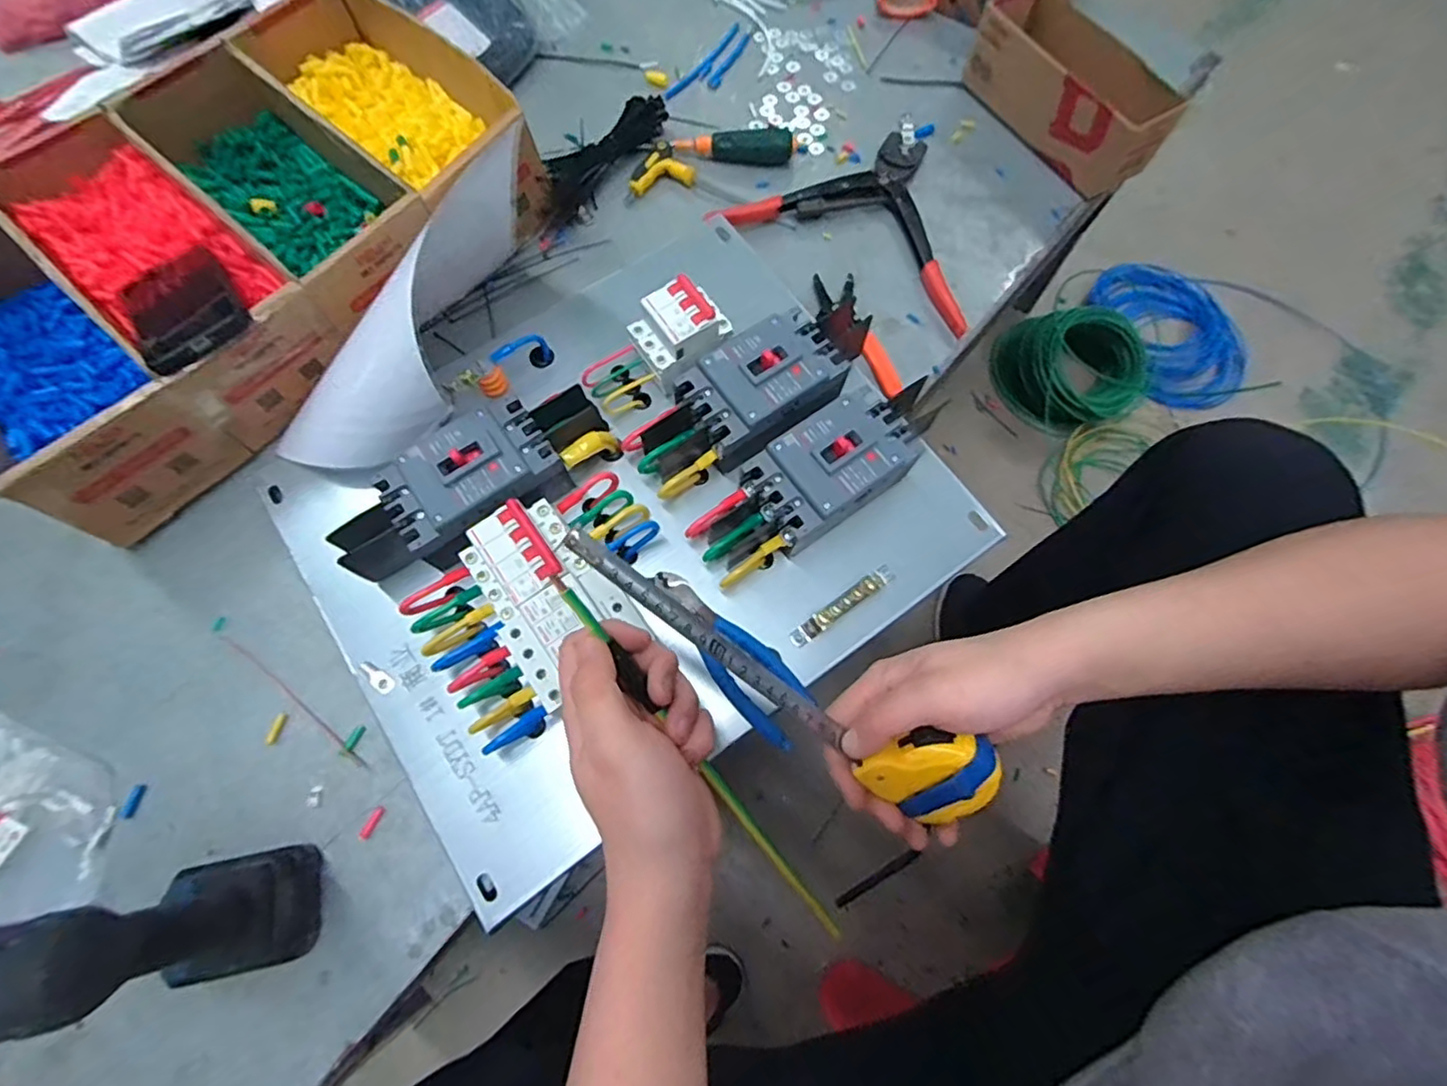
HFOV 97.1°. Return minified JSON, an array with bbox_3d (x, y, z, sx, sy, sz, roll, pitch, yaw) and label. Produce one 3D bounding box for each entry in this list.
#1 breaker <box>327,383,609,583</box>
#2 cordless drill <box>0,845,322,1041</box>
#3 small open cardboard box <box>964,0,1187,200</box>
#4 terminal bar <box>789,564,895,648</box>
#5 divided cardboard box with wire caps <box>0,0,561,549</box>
[{"bbox_3d":[-0.195,-0.046,0.513,0.226,0.069,0.092,-35,74,-12],"label":"breaker"},{"bbox_3d":[-0.343,0.223,0.349,0.163,0.210,0.067,-11,69,-4],"label":"cordless drill"},{"bbox_3d":[0.375,-0.488,0.692,0.099,0.080,0.236,-24,71,-9],"label":"small open cardboard box"},{"bbox_3d":[0.098,0.049,0.514,0.102,0.021,0.016,-35,73,-13],"label":"terminal bar"},{"bbox_3d":[-0.455,-0.275,0.593,0.313,0.121,0.515,40,74,14],"label":"divided cardboard box with wire caps"}]

